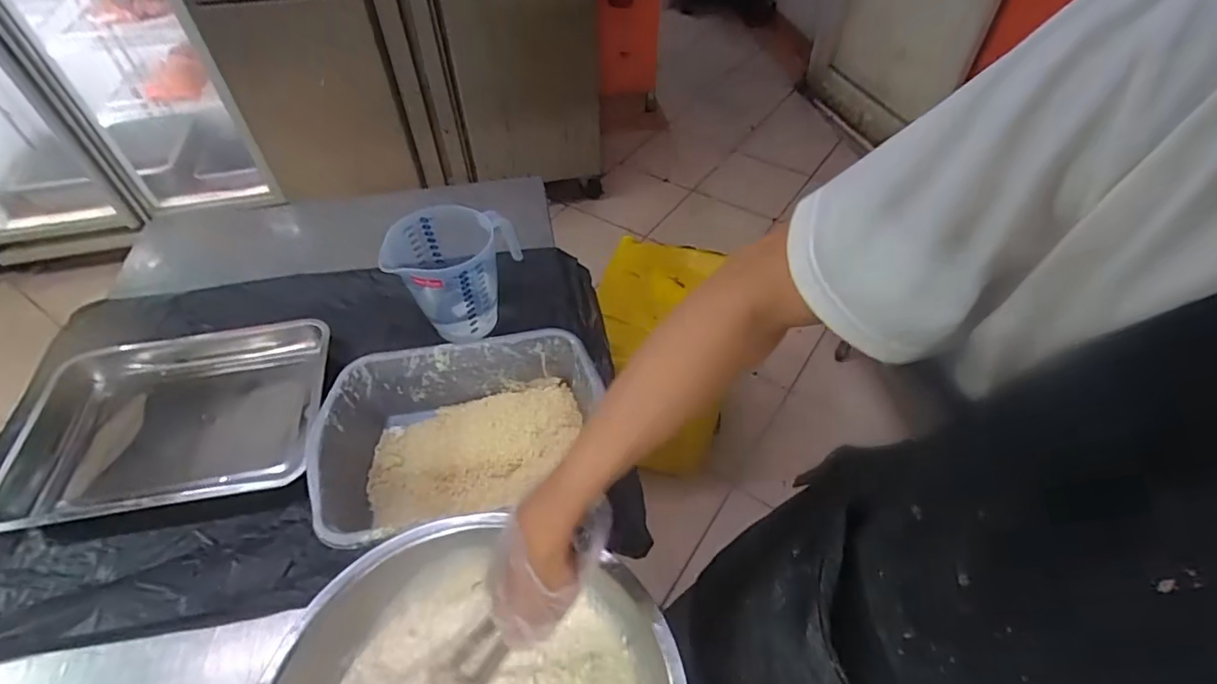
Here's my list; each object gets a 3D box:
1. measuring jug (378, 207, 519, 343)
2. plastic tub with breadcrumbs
[{"bbox_3d":[-0.232,-0.114,0.919,0.200,0.166,0.152,-26,53,-20],"label":"measuring jug"},{"bbox_3d":[-0.178,0.133,0.736,0.346,0.119,0.257,-9,49,-7],"label":"plastic tub with breadcrumbs"}]

